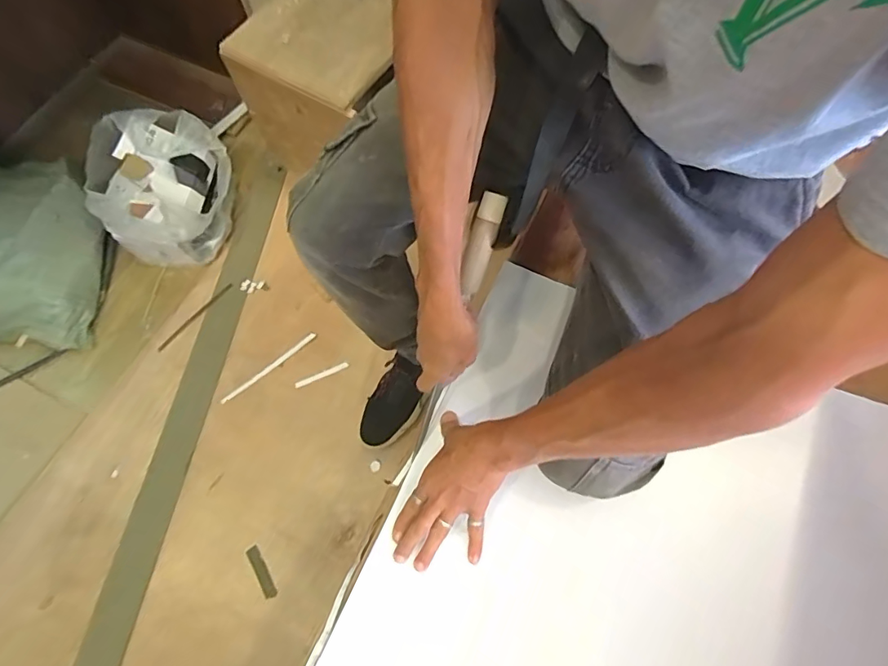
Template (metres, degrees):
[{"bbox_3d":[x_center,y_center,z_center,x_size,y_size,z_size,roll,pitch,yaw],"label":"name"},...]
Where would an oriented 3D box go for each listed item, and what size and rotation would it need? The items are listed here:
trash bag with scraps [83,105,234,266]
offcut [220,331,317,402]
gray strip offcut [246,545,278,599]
[{"bbox_3d":[-0.636,-0.328,1.120,0.255,0.242,0.274,2,67,4],"label":"trash bag with scraps"},{"bbox_3d":[-0.383,0.075,1.045,0.234,0.004,0.014,-39,71,-12],"label":"offcut"},{"bbox_3d":[-0.342,0.449,0.894,0.024,0.004,0.098,-34,70,-3],"label":"gray strip offcut"}]

